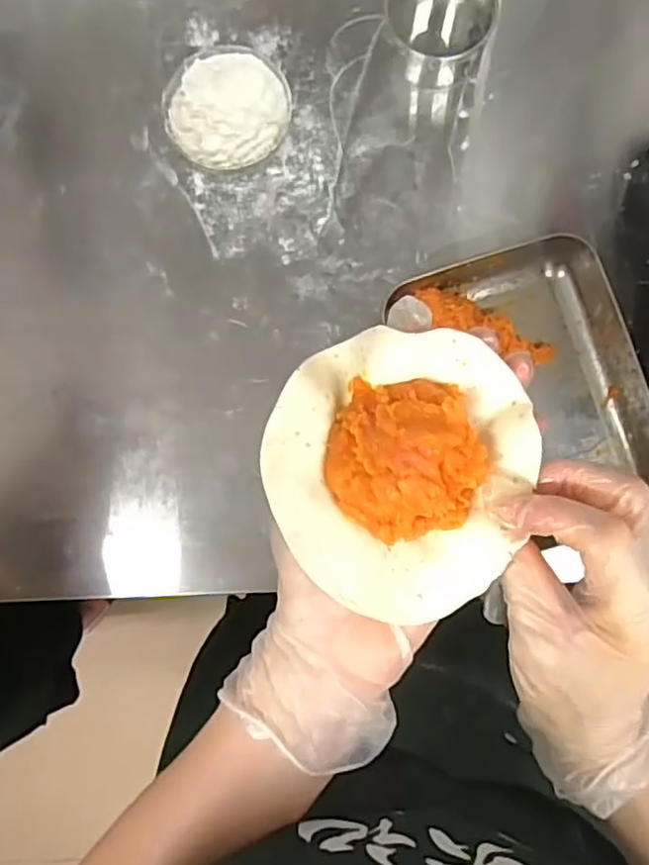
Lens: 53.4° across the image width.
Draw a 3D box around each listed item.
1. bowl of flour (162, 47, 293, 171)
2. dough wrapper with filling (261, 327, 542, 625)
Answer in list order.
[{"bbox_3d":[-0.086,-0.285,0.592,0.110,0.048,0.107,-1,85,0],"label":"bowl of flour"},{"bbox_3d":[0.029,0.016,0.275,0.108,0.033,0.114,0,85,0],"label":"dough wrapper with filling"}]

